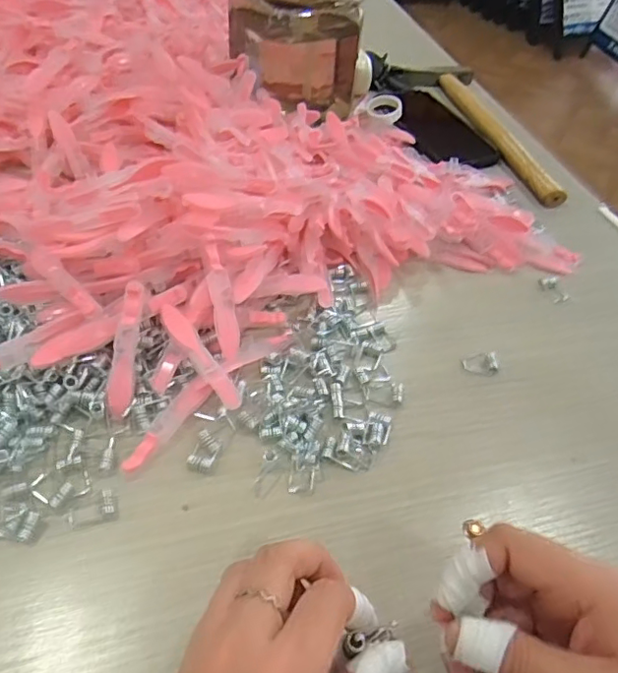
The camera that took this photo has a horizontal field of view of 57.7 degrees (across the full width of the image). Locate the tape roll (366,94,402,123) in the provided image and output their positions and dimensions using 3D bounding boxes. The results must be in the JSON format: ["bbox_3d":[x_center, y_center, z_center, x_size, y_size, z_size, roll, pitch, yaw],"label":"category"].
[{"bbox_3d":[0.080,-0.241,0.592,0.037,0.012,0.041,8,47,1],"label":"tape roll"}]

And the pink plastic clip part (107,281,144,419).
[{"bbox_3d":[-0.105,0.007,0.323,0.012,0.007,0.076,9,92,4],"label":"pink plastic clip part"}]

